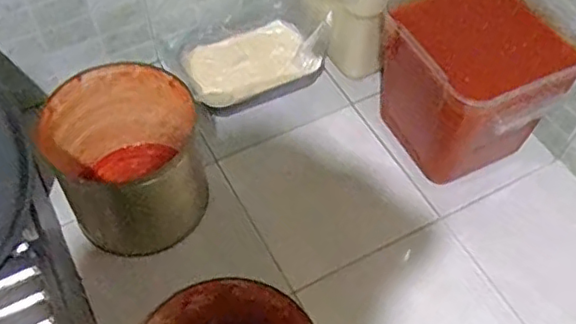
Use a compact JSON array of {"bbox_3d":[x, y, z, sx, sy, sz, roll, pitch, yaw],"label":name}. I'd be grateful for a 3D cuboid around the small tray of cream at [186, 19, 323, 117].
[{"bbox_3d":[-0.054,-0.133,0.817,0.172,0.035,0.118,-28,60,-19],"label":"small tray of cream"}]

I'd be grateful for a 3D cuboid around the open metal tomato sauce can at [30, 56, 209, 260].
[{"bbox_3d":[-0.168,-0.001,0.683,0.165,0.141,0.157,1,55,-1],"label":"open metal tomato sauce can"}]

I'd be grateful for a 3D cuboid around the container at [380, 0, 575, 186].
[{"bbox_3d":[0.201,-0.080,0.722,0.131,0.178,0.182,-24,59,-17],"label":"container"}]

